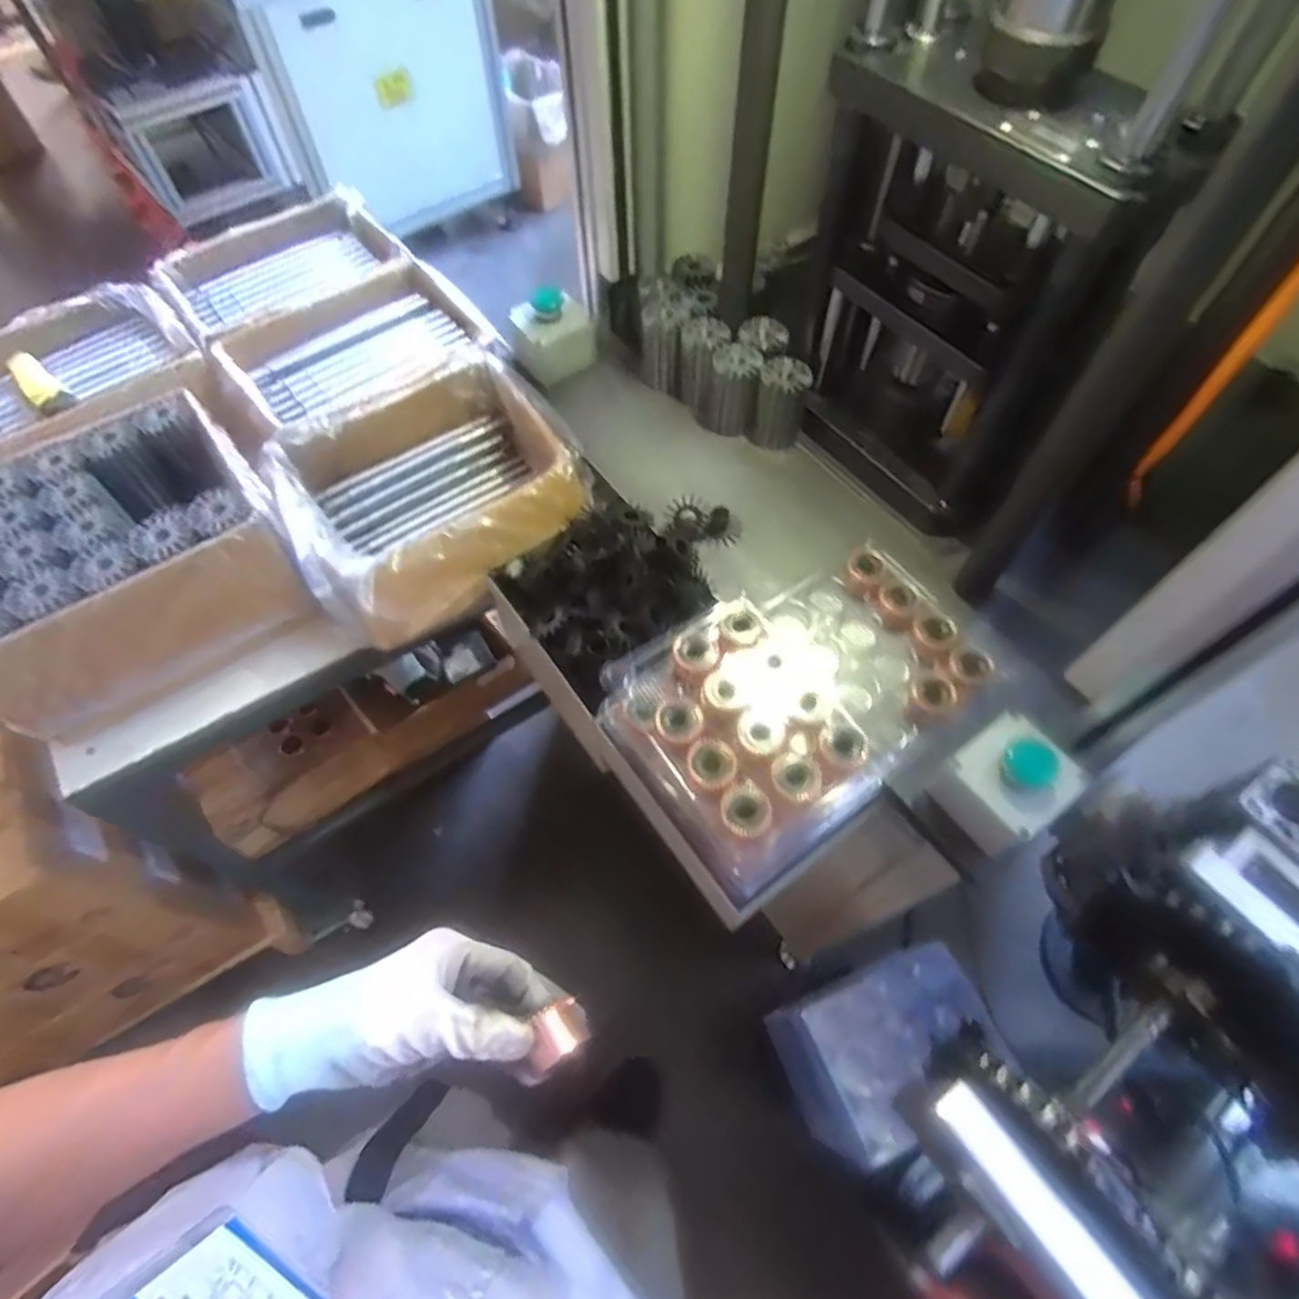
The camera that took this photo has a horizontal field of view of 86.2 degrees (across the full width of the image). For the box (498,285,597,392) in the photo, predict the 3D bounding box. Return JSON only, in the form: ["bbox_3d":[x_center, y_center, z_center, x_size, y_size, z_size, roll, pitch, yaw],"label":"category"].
[{"bbox_3d":[-0.117,-0.369,0.810,0.092,0.065,0.077,-28,64,-14],"label":"box"}]

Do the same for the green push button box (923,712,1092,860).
[{"bbox_3d":[0.268,0.103,0.528,0.088,0.063,0.077,-34,66,-16],"label":"green push button box"}]

